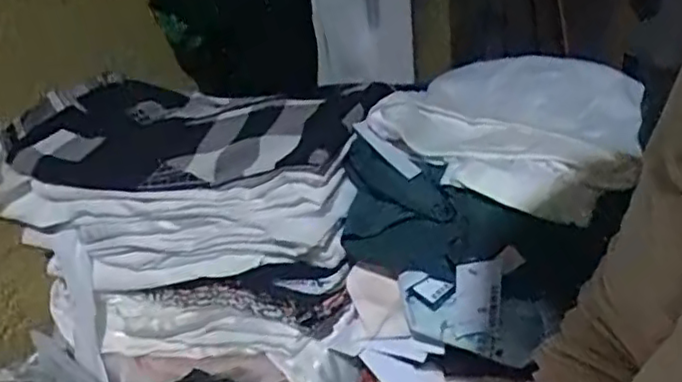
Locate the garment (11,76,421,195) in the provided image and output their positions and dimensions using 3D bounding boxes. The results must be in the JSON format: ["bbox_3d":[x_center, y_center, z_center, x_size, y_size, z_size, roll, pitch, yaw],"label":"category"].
[{"bbox_3d":[-0.147,-0.068,0.686,0.359,0.066,0.189,6,30,20],"label":"garment"}]

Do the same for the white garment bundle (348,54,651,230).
[{"bbox_3d":[0.174,-0.077,0.654,0.215,0.055,0.295,9,31,25],"label":"white garment bundle"}]

